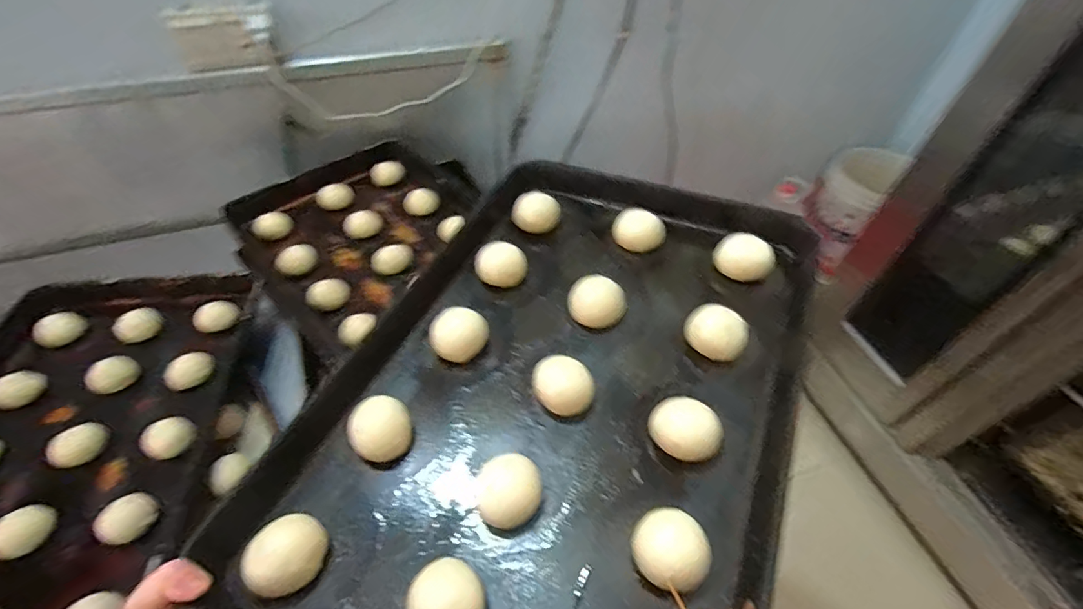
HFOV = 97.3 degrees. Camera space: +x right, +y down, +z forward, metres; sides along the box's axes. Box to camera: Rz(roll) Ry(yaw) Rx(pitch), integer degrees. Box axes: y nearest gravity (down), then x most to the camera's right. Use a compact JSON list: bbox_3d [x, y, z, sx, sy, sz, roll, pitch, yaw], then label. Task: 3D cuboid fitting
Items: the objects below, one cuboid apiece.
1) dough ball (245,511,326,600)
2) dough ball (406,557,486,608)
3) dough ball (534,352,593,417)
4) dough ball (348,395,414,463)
[{"bbox_3d":[-0.199,0.196,0.373,0.050,0.032,0.056,18,53,13],"label":"dough ball"},{"bbox_3d":[-0.069,0.219,0.349,0.052,0.029,0.056,1,51,-1],"label":"dough ball"},{"bbox_3d":[0.021,0.077,0.463,0.059,0.027,0.048,30,56,21],"label":"dough ball"},{"bbox_3d":[-0.150,0.114,0.441,0.053,0.031,0.054,1,51,-1],"label":"dough ball"}]

